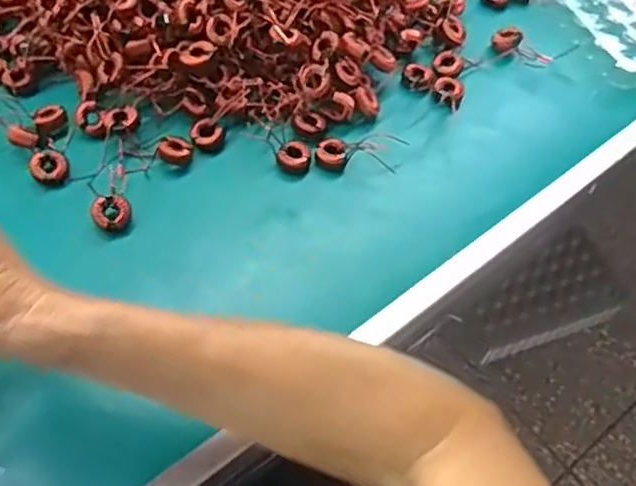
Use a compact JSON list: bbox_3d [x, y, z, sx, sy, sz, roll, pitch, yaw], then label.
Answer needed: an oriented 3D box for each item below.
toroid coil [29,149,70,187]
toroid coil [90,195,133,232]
[{"bbox_3d":[-0.205,-0.058,0.505,0.027,0.012,0.028,2,56,-3],"label":"toroid coil"},{"bbox_3d":[-0.150,-0.022,0.482,0.027,0.012,0.026,4,76,-17],"label":"toroid coil"}]

